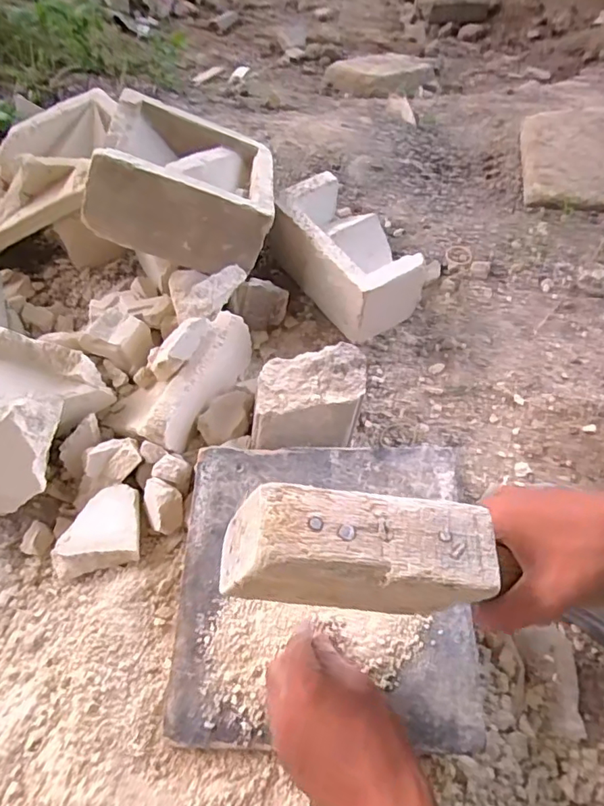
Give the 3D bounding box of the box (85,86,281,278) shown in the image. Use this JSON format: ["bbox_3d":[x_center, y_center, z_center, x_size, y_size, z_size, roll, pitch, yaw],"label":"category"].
[{"bbox_3d":[-0.146,-0.272,0.669,0.200,0.114,0.201,13,42,-19],"label":"box"}]

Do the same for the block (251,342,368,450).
[{"bbox_3d":[0.008,0.001,0.570,0.113,0.082,0.099,2,58,-3],"label":"block"}]

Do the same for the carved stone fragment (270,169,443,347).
[{"bbox_3d":[0.051,-0.193,0.689,0.103,0.095,0.198,-33,66,-19],"label":"carved stone fragment"}]

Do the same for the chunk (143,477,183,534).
[{"bbox_3d":[-0.134,0.100,0.522,0.035,0.035,0.049,-23,63,-15],"label":"chunk"}]

